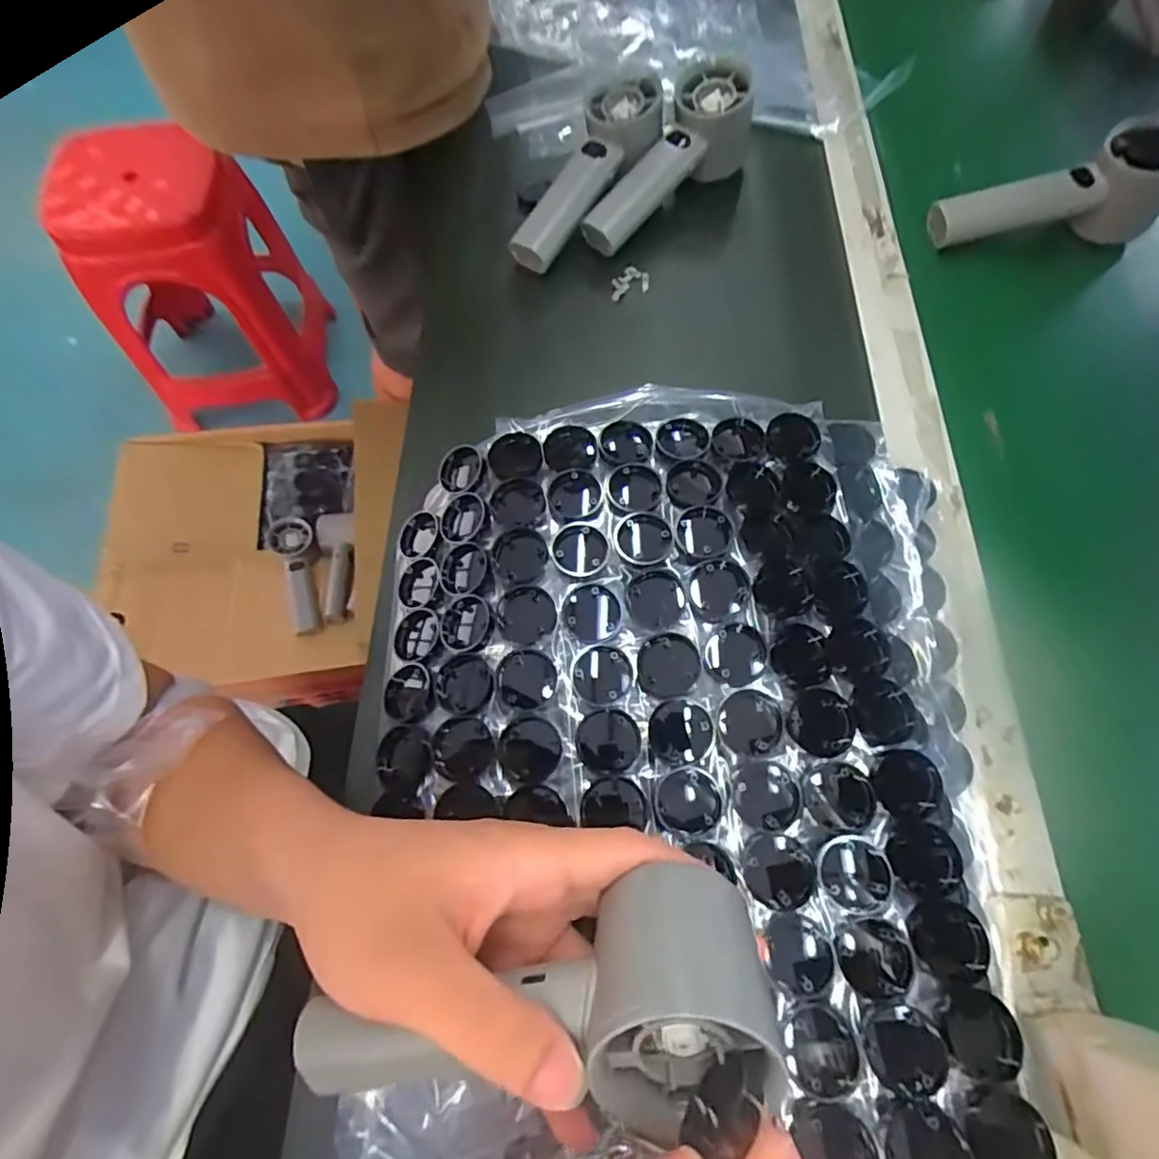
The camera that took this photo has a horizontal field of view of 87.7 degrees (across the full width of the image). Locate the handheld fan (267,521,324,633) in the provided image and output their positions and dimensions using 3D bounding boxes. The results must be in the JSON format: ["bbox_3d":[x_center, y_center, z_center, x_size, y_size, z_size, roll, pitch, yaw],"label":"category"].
[{"bbox_3d":[-0.375,-0.003,0.802,0.052,0.031,0.159,-14,82,-5],"label":"handheld fan"}]

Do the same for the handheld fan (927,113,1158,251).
[{"bbox_3d":[0.332,-0.268,0.423,0.168,0.059,0.053,-14,68,-5],"label":"handheld fan"}]

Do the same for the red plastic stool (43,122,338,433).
[{"bbox_3d":[-0.722,-0.547,1.153,0.343,0.398,0.343,-15,69,-5],"label":"red plastic stool"}]

